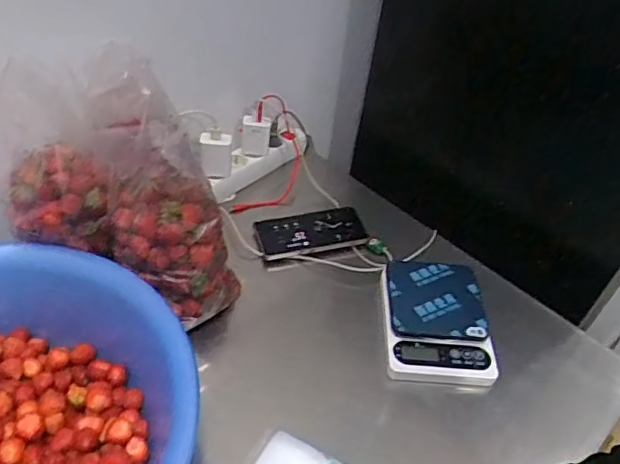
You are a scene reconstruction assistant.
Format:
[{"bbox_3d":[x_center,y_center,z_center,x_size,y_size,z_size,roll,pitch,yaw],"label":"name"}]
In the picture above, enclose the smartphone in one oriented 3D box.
[{"bbox_3d":[0.001,-0.003,0.869,0.168,0.015,0.080,-9,55,-19],"label":"smartphone"}]

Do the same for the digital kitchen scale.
[{"bbox_3d":[0.165,0.121,0.760,0.142,0.052,0.186,4,43,-4],"label":"digital kitchen scale"}]

